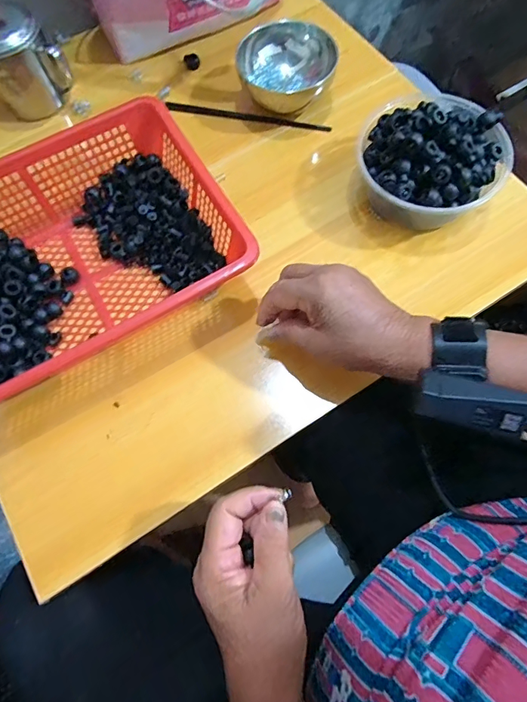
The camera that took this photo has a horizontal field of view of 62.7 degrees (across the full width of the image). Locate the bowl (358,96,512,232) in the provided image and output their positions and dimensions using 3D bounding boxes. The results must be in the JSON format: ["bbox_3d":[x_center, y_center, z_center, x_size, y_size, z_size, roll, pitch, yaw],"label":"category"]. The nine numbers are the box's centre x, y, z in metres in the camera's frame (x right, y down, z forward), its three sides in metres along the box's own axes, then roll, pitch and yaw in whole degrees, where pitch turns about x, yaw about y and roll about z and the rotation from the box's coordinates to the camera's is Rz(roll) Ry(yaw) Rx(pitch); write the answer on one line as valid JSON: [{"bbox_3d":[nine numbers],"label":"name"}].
[{"bbox_3d":[0.163,-0.186,0.430,0.138,0.083,0.132,-24,71,-7],"label":"bowl"}]

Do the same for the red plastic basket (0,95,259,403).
[{"bbox_3d":[-0.184,-0.091,0.412,0.300,0.074,0.223,-26,72,-7],"label":"red plastic basket"}]

